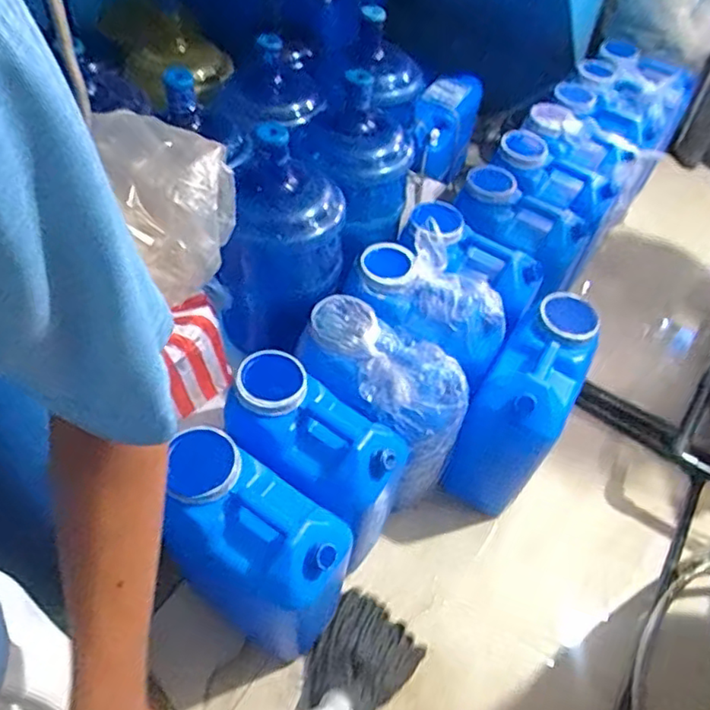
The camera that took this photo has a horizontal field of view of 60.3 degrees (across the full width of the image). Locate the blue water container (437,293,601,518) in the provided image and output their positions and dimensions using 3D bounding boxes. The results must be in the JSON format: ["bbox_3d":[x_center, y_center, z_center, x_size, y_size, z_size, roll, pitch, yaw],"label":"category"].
[{"bbox_3d":[0.360,0.114,1.314,0.175,0.373,0.330,29,55,16],"label":"blue water container"}]

